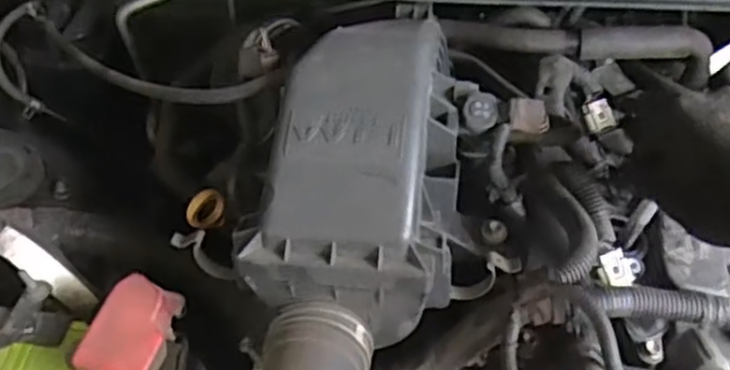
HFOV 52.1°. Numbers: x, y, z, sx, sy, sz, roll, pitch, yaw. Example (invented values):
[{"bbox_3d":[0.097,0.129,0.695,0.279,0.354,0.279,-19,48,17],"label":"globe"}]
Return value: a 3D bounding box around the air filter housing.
[{"bbox_3d":[0.011,-0.018,0.525,0.135,0.114,0.221,14,56,15],"label":"air filter housing"}]

